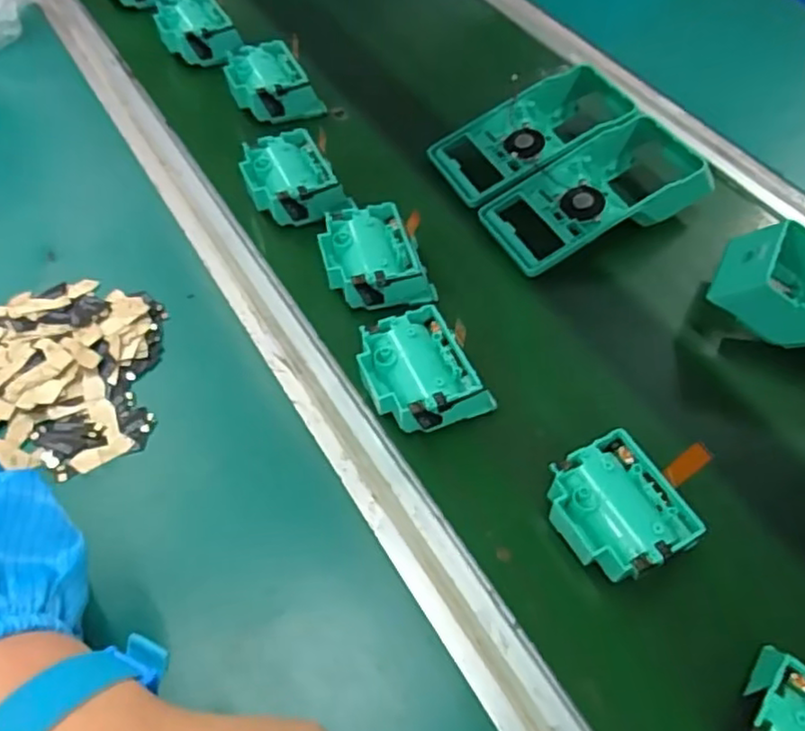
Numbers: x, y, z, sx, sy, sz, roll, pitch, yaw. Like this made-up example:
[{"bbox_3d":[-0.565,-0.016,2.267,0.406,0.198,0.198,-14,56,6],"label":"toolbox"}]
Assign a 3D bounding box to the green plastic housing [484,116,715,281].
[{"bbox_3d":[0.155,-0.141,0.546,0.172,0.050,0.086,-22,58,-19],"label":"green plastic housing"}]

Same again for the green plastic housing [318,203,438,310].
[{"bbox_3d":[-0.021,-0.077,0.502,0.072,0.043,0.076,-13,55,-13],"label":"green plastic housing"}]

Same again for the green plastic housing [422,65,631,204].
[{"bbox_3d":[0.119,-0.201,0.589,0.180,0.058,0.084,-24,58,-20],"label":"green plastic housing"}]

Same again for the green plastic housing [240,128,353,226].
[{"bbox_3d":[-0.091,-0.149,0.546,0.071,0.039,0.080,-23,58,-20],"label":"green plastic housing"}]

